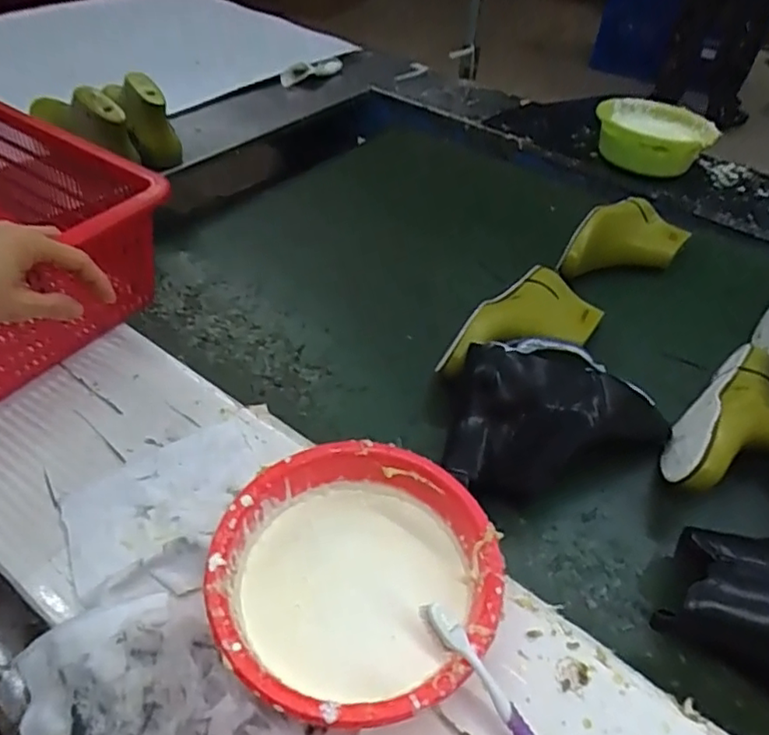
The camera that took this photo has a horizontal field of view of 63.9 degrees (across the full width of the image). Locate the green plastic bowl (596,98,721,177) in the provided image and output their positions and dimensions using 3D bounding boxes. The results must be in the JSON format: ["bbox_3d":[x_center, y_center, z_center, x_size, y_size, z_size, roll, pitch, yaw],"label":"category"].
[{"bbox_3d":[0.455,-0.395,1.053,0.191,0.091,0.192,15,45,11],"label":"green plastic bowl"}]

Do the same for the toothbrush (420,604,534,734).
[{"bbox_3d":[0.082,0.217,0.369,0.012,0.018,0.183,-36,88,-34],"label":"toothbrush"}]

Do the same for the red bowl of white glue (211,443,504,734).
[{"bbox_3d":[-0.019,0.154,0.437,0.183,0.076,0.189,2,44,-2],"label":"red bowl of white glue"}]

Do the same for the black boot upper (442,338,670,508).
[{"bbox_3d":[0.156,0.043,0.602,0.235,0.089,0.147,-14,47,-18],"label":"black boot upper"}]

